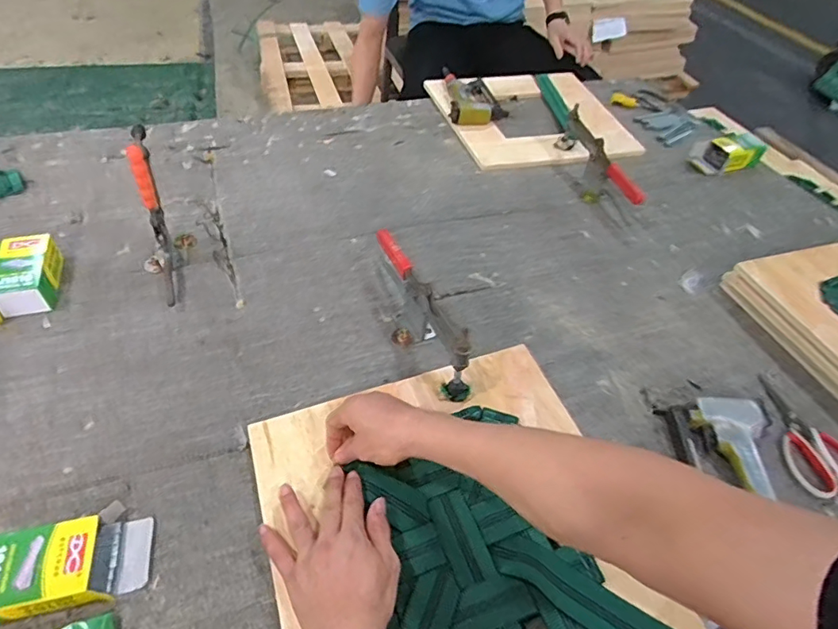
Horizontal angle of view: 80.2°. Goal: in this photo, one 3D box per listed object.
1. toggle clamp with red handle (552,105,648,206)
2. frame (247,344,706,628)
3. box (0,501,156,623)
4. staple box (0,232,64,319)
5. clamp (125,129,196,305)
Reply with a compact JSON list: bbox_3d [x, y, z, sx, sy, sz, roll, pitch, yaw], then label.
[{"bbox_3d":[0.367,-0.309,1.034,0.049,0.096,0.296,-6,50,-12],"label":"toggle clamp with red handle"},{"bbox_3d":[0.046,0.245,0.548,0.390,0.020,0.427,-13,51,-17],"label":"frame"},{"bbox_3d":[-0.358,0.248,0.501,0.151,0.035,0.091,-9,50,-14],"label":"box"},{"bbox_3d":[-0.578,-0.058,0.736,0.069,0.049,0.131,-9,50,-13],"label":"staple box"},{"bbox_3d":[-0.389,-0.137,0.732,0.079,0.201,0.167,-14,52,-18],"label":"clamp"}]

